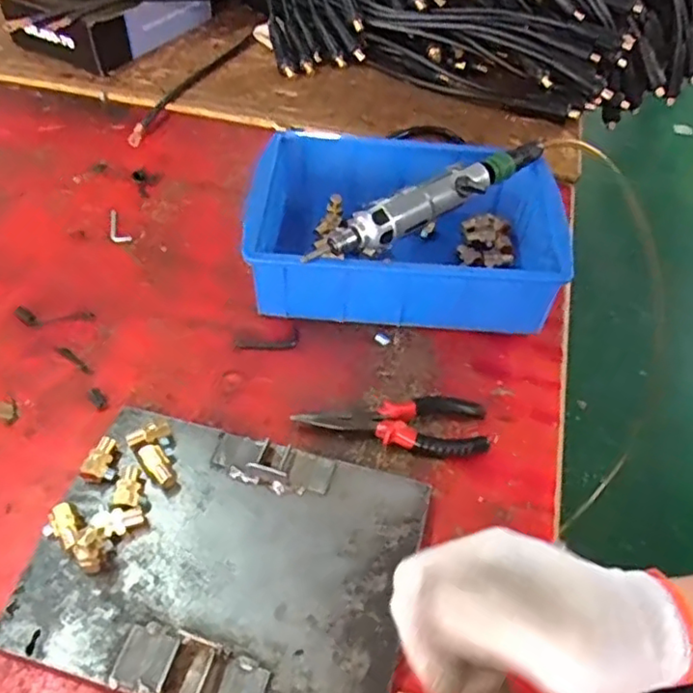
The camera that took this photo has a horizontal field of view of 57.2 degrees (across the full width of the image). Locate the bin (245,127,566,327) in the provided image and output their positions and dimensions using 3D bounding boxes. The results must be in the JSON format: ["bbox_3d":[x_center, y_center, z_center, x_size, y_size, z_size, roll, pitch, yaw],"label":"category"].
[{"bbox_3d":[0.053,-0.113,0.636,0.290,0.096,0.199,5,48,-1],"label":"bin"}]

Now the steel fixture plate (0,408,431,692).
[{"bbox_3d":[-0.080,0.150,0.445,0.246,0.021,0.188,14,49,8],"label":"steel fixture plate"}]

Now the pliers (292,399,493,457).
[{"bbox_3d":[0.039,0.061,0.527,0.152,0.022,0.053,6,48,1],"label":"pliers"}]

